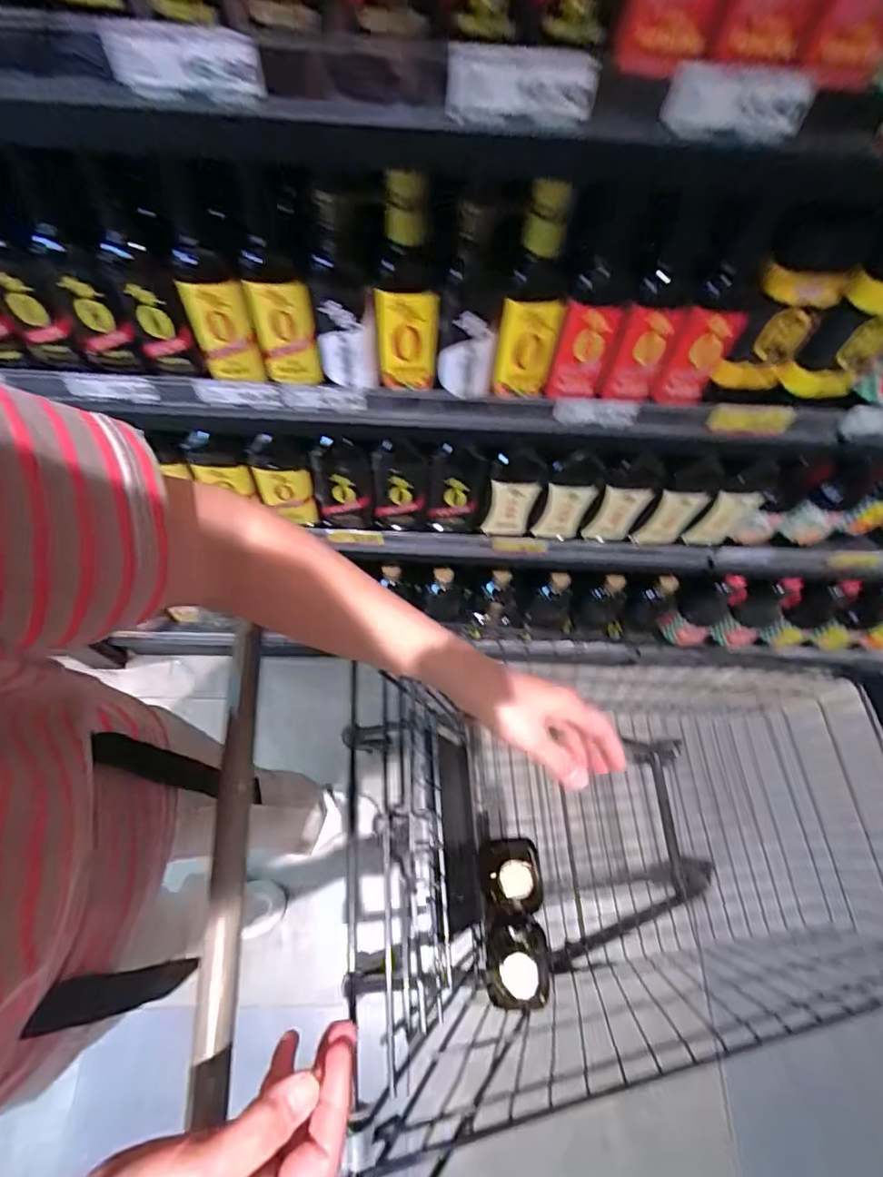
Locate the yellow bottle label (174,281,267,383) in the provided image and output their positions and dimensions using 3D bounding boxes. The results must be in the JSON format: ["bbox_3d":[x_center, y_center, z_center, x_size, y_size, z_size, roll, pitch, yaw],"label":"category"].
[{"bbox_3d":[-0.224,-0.262,0.563,0.061,0.111,0.014,6,65,0],"label":"yellow bottle label"}]

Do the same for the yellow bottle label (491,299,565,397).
[{"bbox_3d":[0.089,-0.250,0.578,0.061,0.108,0.013,5,65,-1],"label":"yellow bottle label"}]

